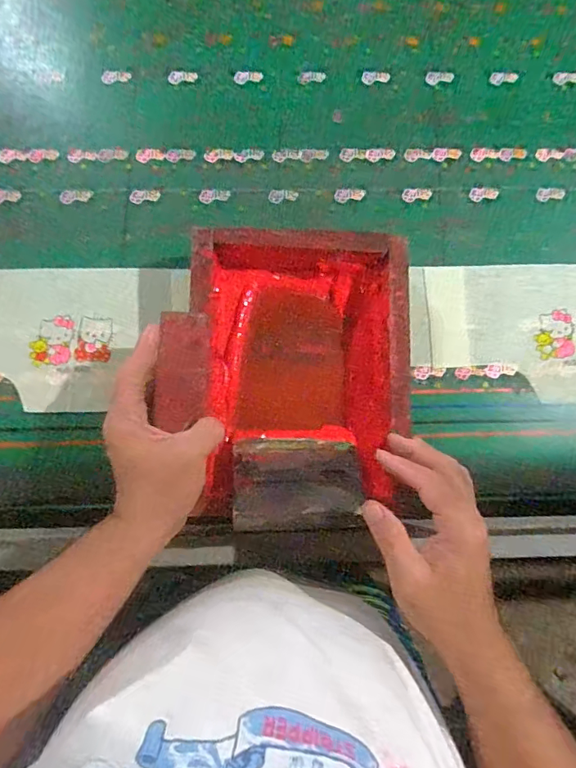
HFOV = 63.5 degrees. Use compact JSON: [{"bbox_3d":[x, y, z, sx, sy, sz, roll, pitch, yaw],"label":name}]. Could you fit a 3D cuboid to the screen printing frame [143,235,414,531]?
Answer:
[{"bbox_3d":[0.002,-0.010,0.441,0.222,0.076,0.265,3,79,-1],"label":"screen printing frame"}]

